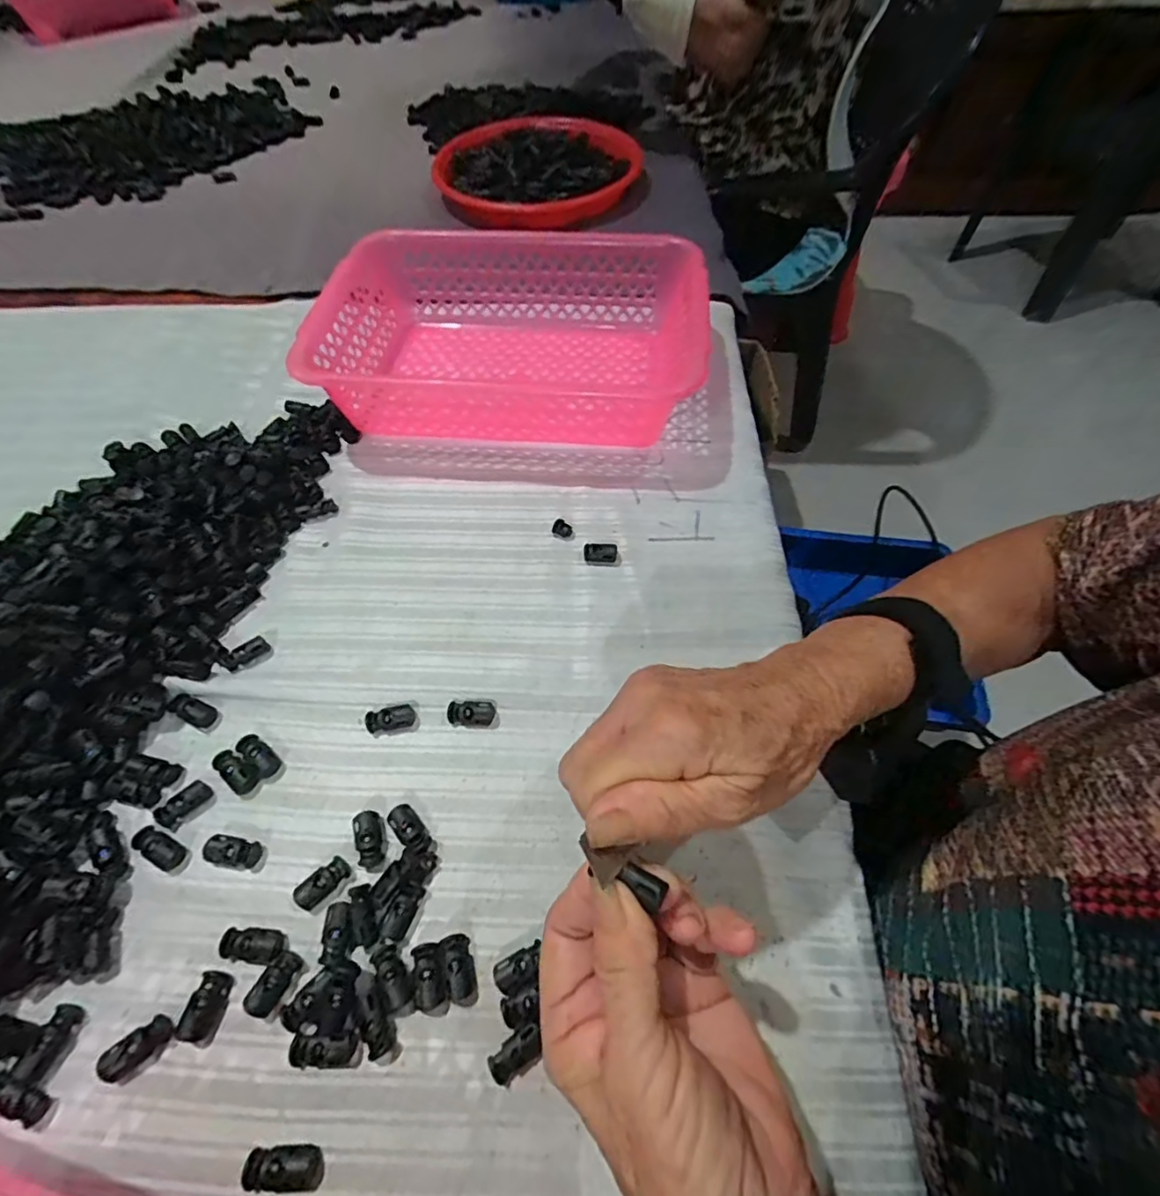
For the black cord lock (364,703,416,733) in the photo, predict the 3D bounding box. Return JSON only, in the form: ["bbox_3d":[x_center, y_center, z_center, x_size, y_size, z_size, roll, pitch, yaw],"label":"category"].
[{"bbox_3d":[-0.114,0.071,0.342,0.028,0.008,0.014,-9,60,-4],"label":"black cord lock"}]

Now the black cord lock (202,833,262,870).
[{"bbox_3d":[-0.183,0.133,0.302,0.027,0.009,0.014,9,60,7],"label":"black cord lock"}]

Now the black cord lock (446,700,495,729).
[{"bbox_3d":[-0.066,0.069,0.345,0.027,0.006,0.014,3,60,3],"label":"black cord lock"}]

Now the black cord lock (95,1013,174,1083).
[{"bbox_3d":[-0.199,0.201,0.258,0.027,0.009,0.014,-37,65,-19],"label":"black cord lock"}]

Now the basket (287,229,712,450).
[{"bbox_3d":[-0.051,-0.209,0.467,0.290,0.071,0.180,3,60,3],"label":"basket"}]

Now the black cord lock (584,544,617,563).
[{"bbox_3d":[0.014,-0.031,0.398,0.023,0.009,0.014,10,60,7],"label":"black cord lock"}]

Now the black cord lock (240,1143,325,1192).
[{"bbox_3d":[-0.123,0.236,0.238,0.031,0.007,0.015,1,60,2],"label":"black cord lock"}]

